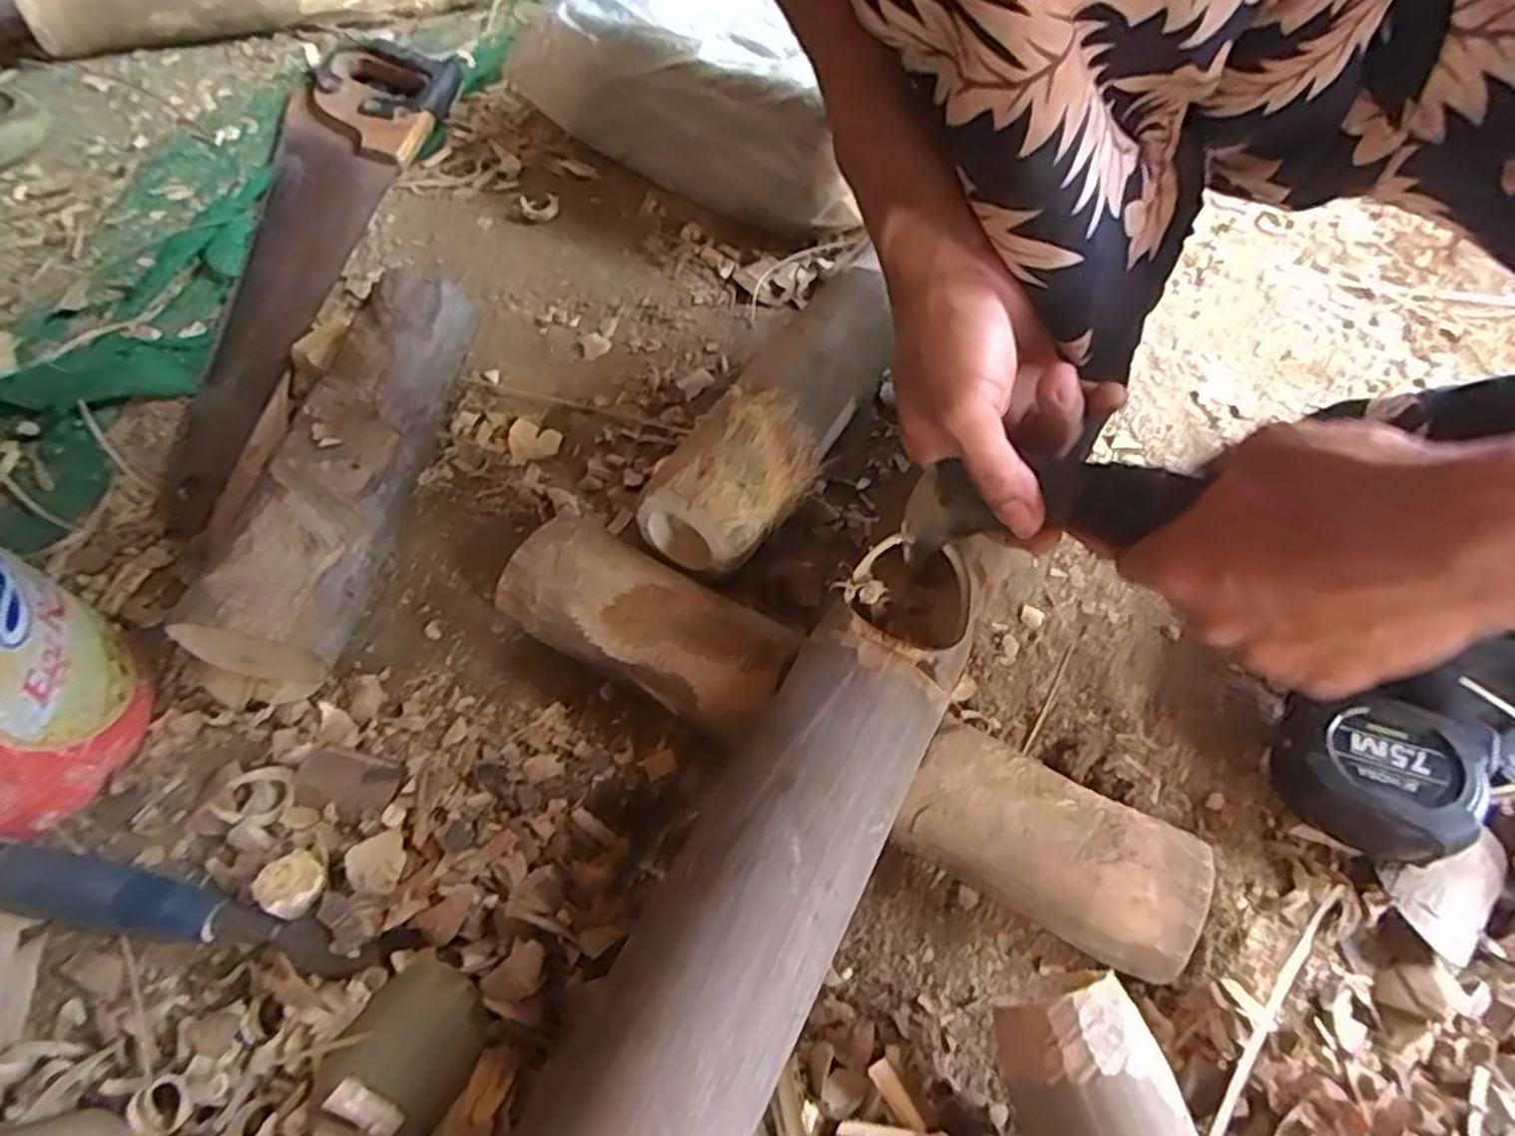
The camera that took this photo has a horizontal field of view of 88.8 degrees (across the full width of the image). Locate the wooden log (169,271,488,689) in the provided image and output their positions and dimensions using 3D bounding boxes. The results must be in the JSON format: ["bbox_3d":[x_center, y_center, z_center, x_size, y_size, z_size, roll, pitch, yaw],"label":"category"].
[{"bbox_3d":[-0.236,-0.066,0.459,0.067,0.069,0.269,6,58,0],"label":"wooden log"}]

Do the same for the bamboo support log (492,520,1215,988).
[{"bbox_3d":[0.037,0.080,0.395,0.368,0.056,0.072,27,60,13],"label":"bamboo support log"}]

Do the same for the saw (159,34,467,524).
[{"bbox_3d":[-0.355,-0.252,0.579,0.115,0.022,0.489,6,58,0],"label":"saw"}]

